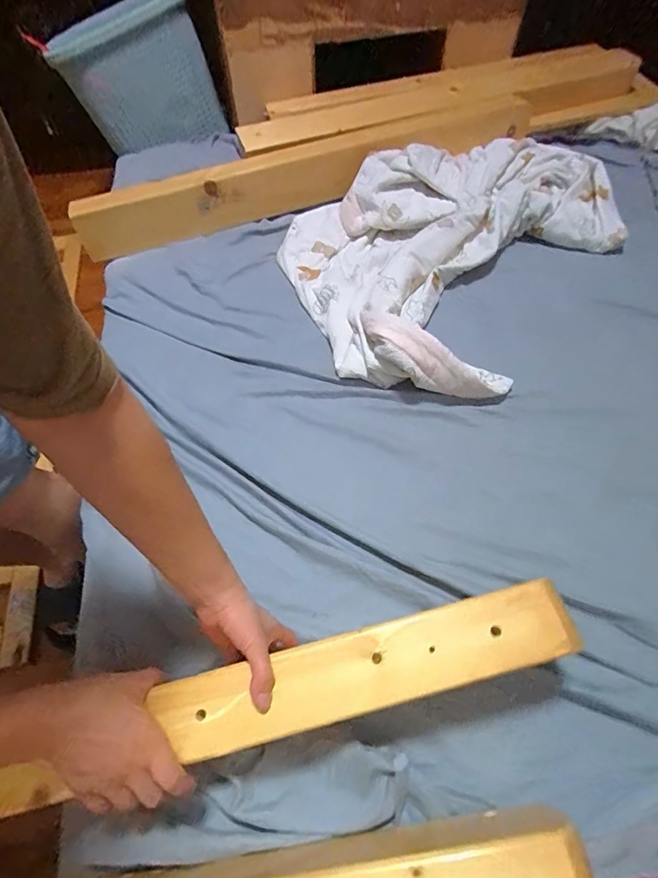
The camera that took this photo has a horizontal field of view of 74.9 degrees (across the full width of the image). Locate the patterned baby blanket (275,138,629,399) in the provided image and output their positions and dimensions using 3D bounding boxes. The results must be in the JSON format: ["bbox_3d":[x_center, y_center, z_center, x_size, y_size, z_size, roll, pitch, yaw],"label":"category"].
[{"bbox_3d":[0.280,-0.381,0.849,0.693,0.116,0.609,-20,60,-11],"label":"patterned baby blanket"}]

